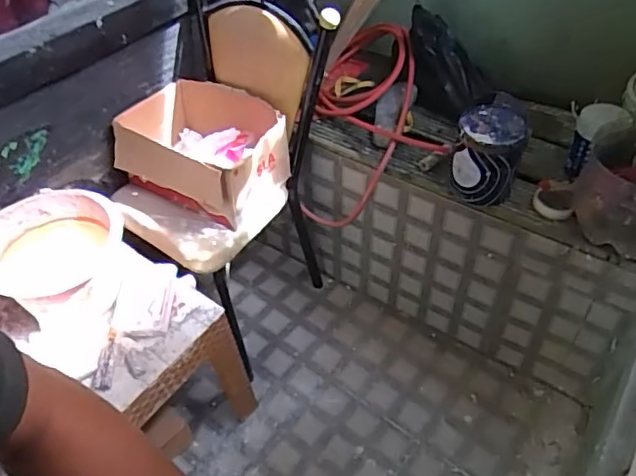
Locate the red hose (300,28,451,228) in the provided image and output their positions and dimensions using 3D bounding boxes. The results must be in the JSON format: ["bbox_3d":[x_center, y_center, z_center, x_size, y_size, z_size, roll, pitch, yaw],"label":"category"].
[{"bbox_3d":[0.178,-0.326,1.638,0.358,0.400,0.465,9,47,9],"label":"red hose"}]

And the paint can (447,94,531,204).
[{"bbox_3d":[0.387,-0.193,1.331,0.146,0.186,0.142,0,46,0],"label":"paint can"}]

